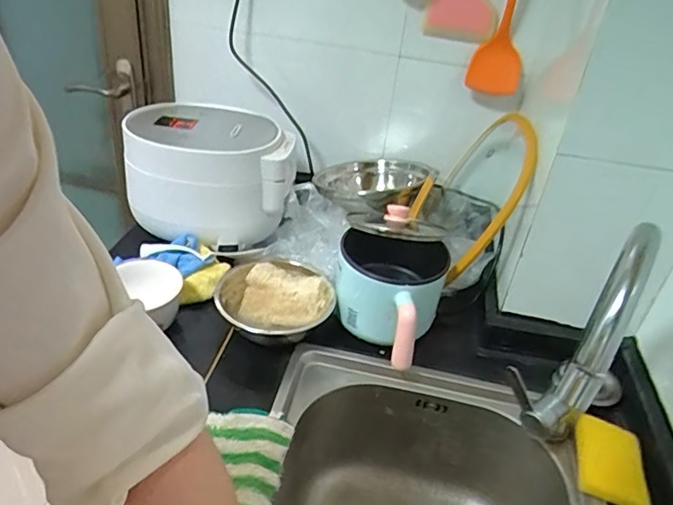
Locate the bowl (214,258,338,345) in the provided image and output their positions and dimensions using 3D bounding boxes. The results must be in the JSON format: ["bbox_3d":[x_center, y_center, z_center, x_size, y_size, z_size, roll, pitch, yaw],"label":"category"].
[{"bbox_3d":[-0.098,0.065,0.797,0.154,0.062,0.169,5,34,-3],"label":"bowl"}]

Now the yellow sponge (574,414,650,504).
[{"bbox_3d":[0.323,0.248,0.643,0.065,0.031,0.107,13,34,9],"label":"yellow sponge"}]

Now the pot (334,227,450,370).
[{"bbox_3d":[0.067,0.055,0.771,0.149,0.132,0.130,16,35,14],"label":"pot"}]

